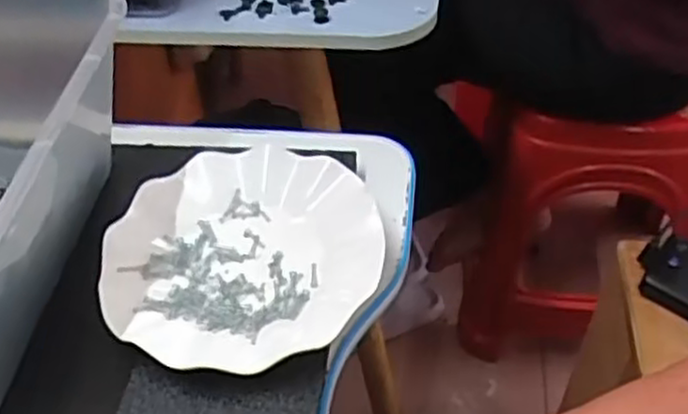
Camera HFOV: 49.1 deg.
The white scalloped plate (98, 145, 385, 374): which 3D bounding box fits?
[{"bbox_3d":[-0.067,0.034,0.510,0.174,0.030,0.181,-2,48,2],"label":"white scalloped plate"}]

